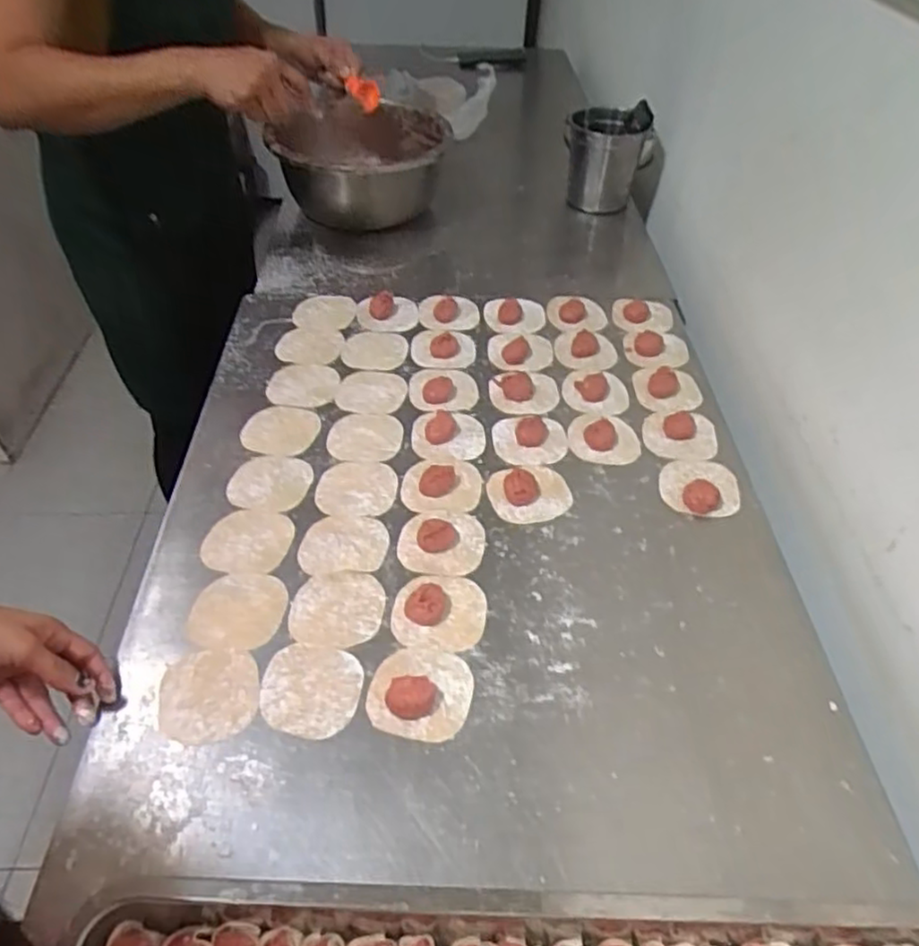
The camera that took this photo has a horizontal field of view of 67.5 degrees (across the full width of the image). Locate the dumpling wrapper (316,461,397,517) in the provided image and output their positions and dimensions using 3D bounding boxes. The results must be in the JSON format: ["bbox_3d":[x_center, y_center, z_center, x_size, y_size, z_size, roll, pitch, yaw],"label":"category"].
[{"bbox_3d":[-0.108,0.016,0.726,0.081,0.005,0.077,3,46,0],"label":"dumpling wrapper"}]

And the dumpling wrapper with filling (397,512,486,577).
[{"bbox_3d":[-0.018,0.062,0.670,0.083,0.022,0.078,2,46,0],"label":"dumpling wrapper with filling"}]

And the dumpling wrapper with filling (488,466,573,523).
[{"bbox_3d":[0.075,0.020,0.724,0.083,0.014,0.075,-17,49,-18],"label":"dumpling wrapper with filling"}]

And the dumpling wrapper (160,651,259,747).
[{"bbox_3d":[-0.204,0.180,0.558,0.076,0.004,0.078,0,48,0],"label":"dumpling wrapper"}]

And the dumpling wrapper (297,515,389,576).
[{"bbox_3d":[-0.113,0.069,0.672,0.084,0.004,0.071,-3,46,-5],"label":"dumpling wrapper"}]

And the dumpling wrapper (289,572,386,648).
[{"bbox_3d":[-0.110,0.122,0.619,0.081,0.004,0.076,1,46,-1],"label":"dumpling wrapper"}]

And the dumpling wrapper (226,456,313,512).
[{"bbox_3d":[-0.200,0.011,0.726,0.082,0.006,0.074,6,46,4],"label":"dumpling wrapper"}]

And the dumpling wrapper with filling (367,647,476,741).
[{"bbox_3d":[-0.032,0.174,0.558,0.079,0.022,0.074,10,47,7],"label":"dumpling wrapper with filling"}]

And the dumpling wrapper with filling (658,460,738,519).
[{"bbox_3d":[0.256,0.010,0.730,0.080,0.018,0.077,12,47,9],"label":"dumpling wrapper with filling"}]

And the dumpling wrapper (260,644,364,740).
[{"bbox_3d":[-0.122,0.179,0.566,0.080,0.004,0.076,11,47,8],"label":"dumpling wrapper"}]

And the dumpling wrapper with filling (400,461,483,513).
[{"bbox_3d":[-0.019,0.009,0.725,0.083,0.015,0.073,2,46,0],"label":"dumpling wrapper with filling"}]

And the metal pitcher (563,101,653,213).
[{"bbox_3d":[0.251,-0.542,1.195,0.126,0.172,0.135,1,46,-1],"label":"metal pitcher"}]

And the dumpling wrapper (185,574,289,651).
[{"bbox_3d":[-0.198,0.123,0.614,0.081,0.004,0.076,3,46,1],"label":"dumpling wrapper"}]

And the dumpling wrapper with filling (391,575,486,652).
[{"bbox_3d":[-0.018,0.119,0.615,0.081,0.025,0.078,6,46,4],"label":"dumpling wrapper with filling"}]

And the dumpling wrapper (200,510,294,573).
[{"bbox_3d":[-0.206,0.066,0.670,0.080,0.005,0.077,4,46,2],"label":"dumpling wrapper"}]

